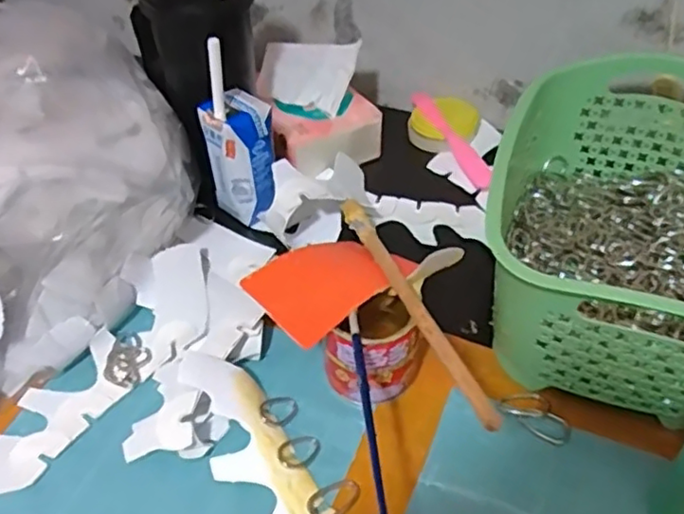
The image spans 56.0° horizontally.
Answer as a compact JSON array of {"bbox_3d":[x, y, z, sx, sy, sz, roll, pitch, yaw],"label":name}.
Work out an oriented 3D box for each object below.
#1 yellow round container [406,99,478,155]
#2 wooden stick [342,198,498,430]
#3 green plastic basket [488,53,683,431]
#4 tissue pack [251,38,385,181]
[{"bbox_3d":[0.105,-0.132,0.649,0.068,0.025,0.062,-1,46,1],"label":"yellow round container"},{"bbox_3d":[0.035,0.017,0.387,0.013,0.010,0.264,-11,27,-9],"label":"wooden stick"},{"bbox_3d":[0.210,-0.033,0.468,0.186,0.116,0.292,15,48,16],"label":"green plastic basket"},{"bbox_3d":[-0.021,-0.145,0.610,0.098,0.088,0.095,-15,47,-12],"label":"tissue pack"}]

